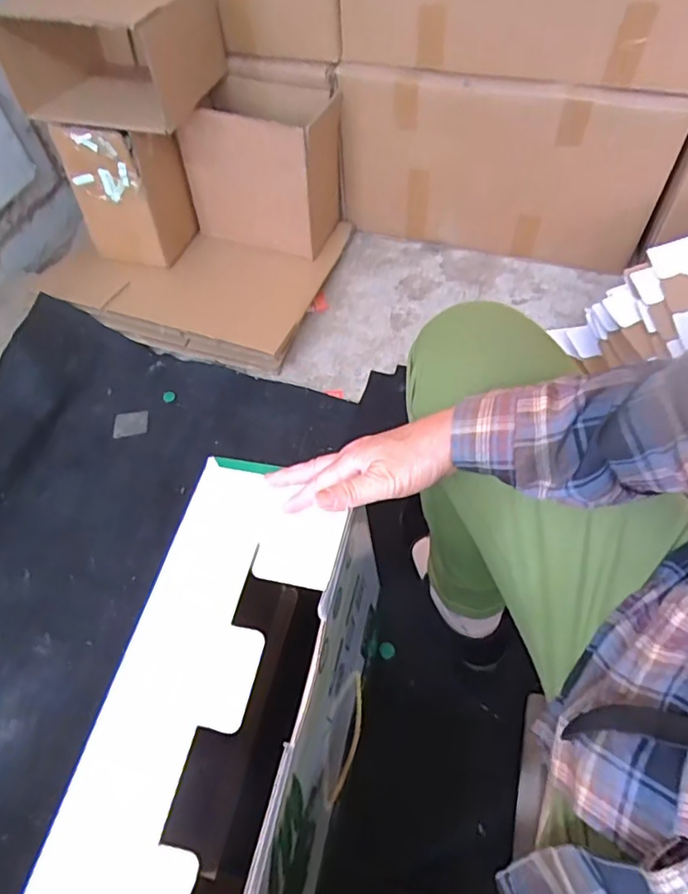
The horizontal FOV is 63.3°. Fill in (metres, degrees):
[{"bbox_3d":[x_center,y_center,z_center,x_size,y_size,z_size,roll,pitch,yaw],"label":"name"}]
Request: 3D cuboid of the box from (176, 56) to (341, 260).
[{"bbox_3d":[-0.148,-0.517,1.059,0.247,0.297,0.170,16,60,14],"label":"box"}]

